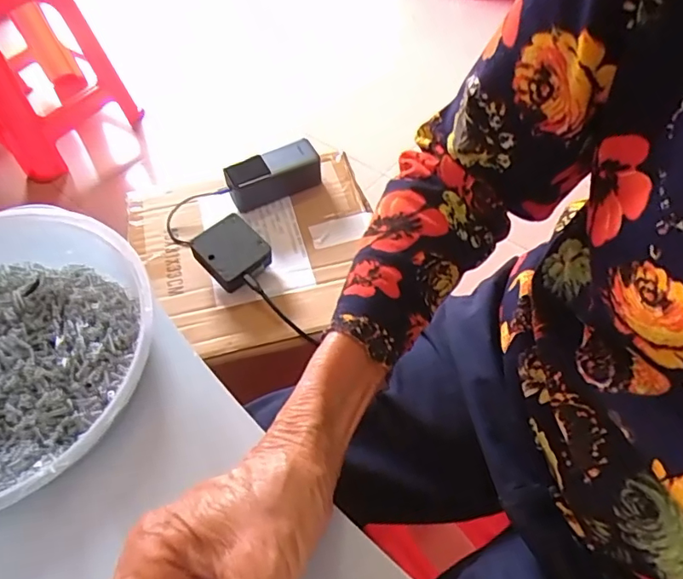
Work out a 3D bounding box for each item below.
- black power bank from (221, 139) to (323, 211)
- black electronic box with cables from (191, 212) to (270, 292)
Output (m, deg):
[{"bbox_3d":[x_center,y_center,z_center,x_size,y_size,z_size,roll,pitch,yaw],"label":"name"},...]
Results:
[{"bbox_3d":[-0.096,-0.162,0.716,0.129,0.053,0.056,-21,57,-11],"label":"black power bank"},{"bbox_3d":[-0.135,-0.047,0.632,0.075,0.036,0.077,-40,62,-22],"label":"black electronic box with cables"}]

